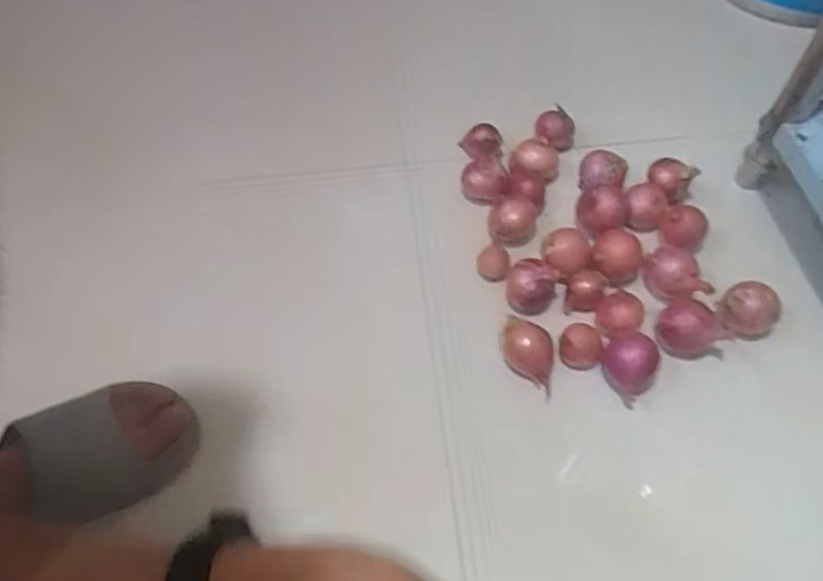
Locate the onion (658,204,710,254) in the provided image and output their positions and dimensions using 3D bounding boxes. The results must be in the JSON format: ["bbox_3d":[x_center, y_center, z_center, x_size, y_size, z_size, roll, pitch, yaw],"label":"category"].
[{"bbox_3d":[0.302,-0.069,0.681,0.048,0.038,0.050,-1,56,2],"label":"onion"}]

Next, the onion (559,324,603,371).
[{"bbox_3d":[0.166,0.056,0.607,0.041,0.036,0.032,32,63,21],"label":"onion"}]

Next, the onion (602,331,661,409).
[{"bbox_3d":[0.213,0.071,0.598,0.046,0.045,0.051,-31,60,-17],"label":"onion"}]

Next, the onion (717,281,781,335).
[{"bbox_3d":[0.338,0.023,0.622,0.049,0.042,0.051,-1,56,2],"label":"onion"}]

